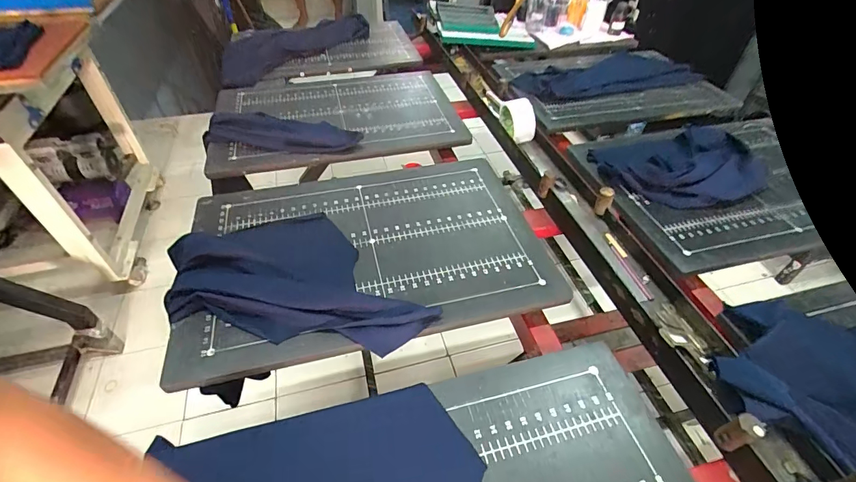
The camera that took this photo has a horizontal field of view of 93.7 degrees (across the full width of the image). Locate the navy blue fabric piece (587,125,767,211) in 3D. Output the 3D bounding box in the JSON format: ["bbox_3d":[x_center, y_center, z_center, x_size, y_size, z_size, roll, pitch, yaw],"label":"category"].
[{"bbox_3d":[0.545,-0.162,0.842,0.365,0.061,0.222,-6,46,-8],"label":"navy blue fabric piece"}]

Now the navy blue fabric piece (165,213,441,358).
[{"bbox_3d":[-0.221,0.063,0.620,0.273,0.027,0.397,-34,55,-30],"label":"navy blue fabric piece"}]

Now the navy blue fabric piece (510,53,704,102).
[{"bbox_3d":[0.510,-0.499,1.184,0.621,0.035,0.253,-13,47,-15],"label":"navy blue fabric piece"}]

